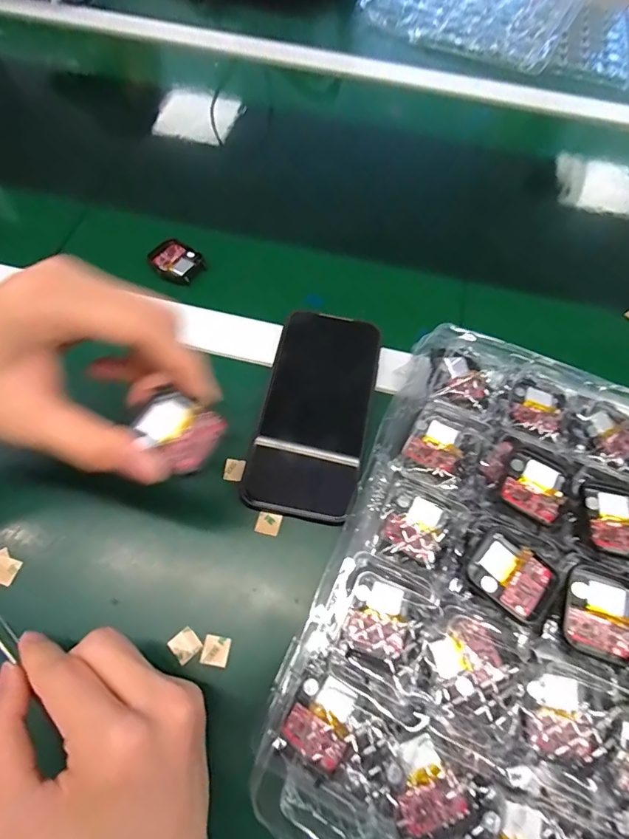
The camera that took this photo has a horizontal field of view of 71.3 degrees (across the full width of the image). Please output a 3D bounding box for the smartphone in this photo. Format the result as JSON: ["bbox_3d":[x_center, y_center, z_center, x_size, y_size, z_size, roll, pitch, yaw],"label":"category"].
[{"bbox_3d":[0.001,-0.009,0.320,0.075,0.013,0.159,12,65,5],"label":"smartphone"}]

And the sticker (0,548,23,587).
[{"bbox_3d":[-0.197,0.093,0.276,0.024,0.004,0.018,35,62,13],"label":"sticker"}]

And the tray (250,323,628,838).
[{"bbox_3d":[0.146,0.109,0.243,0.271,0.054,0.284,22,65,7],"label":"tray"}]

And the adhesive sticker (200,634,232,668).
[{"bbox_3d":[-0.059,0.137,0.260,0.016,0.004,0.016,11,64,1],"label":"adhesive sticker"}]

